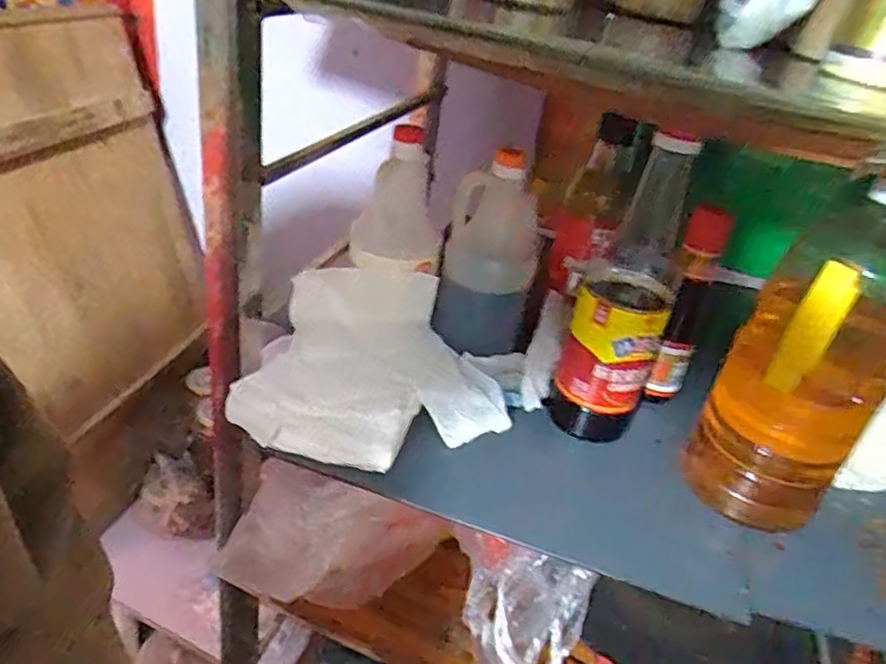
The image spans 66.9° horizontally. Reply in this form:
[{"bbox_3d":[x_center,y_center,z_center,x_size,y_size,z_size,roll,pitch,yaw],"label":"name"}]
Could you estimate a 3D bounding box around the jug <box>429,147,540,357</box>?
[{"bbox_3d":[0.043,-0.072,0.620,0.086,0.171,0.079,11,31,8],"label":"jug"}]

